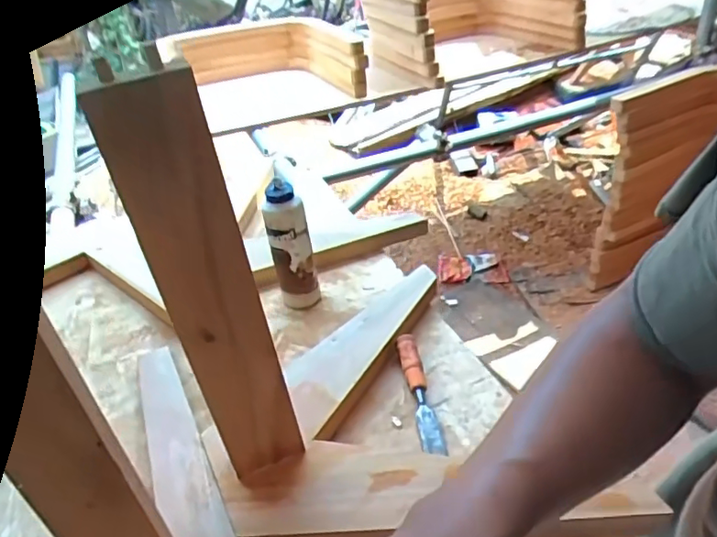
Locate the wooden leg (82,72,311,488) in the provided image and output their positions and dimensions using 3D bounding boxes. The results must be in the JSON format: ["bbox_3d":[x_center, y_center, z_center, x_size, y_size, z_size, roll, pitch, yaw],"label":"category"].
[{"bbox_3d":[-0.120,0.046,0.498,0.082,0.417,0.028,-16,37,-14],"label":"wooden leg"}]

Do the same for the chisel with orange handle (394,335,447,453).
[{"bbox_3d":[0.076,0.151,0.715,0.026,0.031,0.174,-8,36,-4],"label":"chisel with orange handle"}]

